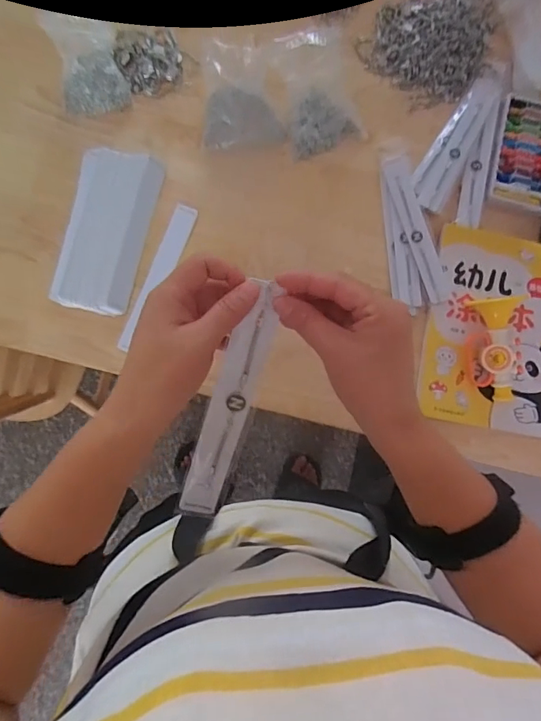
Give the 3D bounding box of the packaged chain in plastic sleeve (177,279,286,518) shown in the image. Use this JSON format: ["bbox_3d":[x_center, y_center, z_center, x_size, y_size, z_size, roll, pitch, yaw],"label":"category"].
[{"bbox_3d":[-0.032,0.040,0.357,0.034,0.009,0.207,18,113,-2],"label":"packaged chain in plastic sleeve"}]

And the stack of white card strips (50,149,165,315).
[{"bbox_3d":[-0.207,-0.164,0.577,0.093,0.031,0.202,14,82,-2],"label":"stack of white card strips"}]

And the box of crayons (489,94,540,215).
[{"bbox_3d":[0.353,-0.286,0.637,0.085,0.010,0.171,14,82,-2],"label":"box of crayons"}]

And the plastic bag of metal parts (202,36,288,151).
[{"bbox_3d":[-0.042,-0.348,0.606,0.107,0.048,0.121,-12,84,-6],"label":"plastic bag of metal parts"}]

